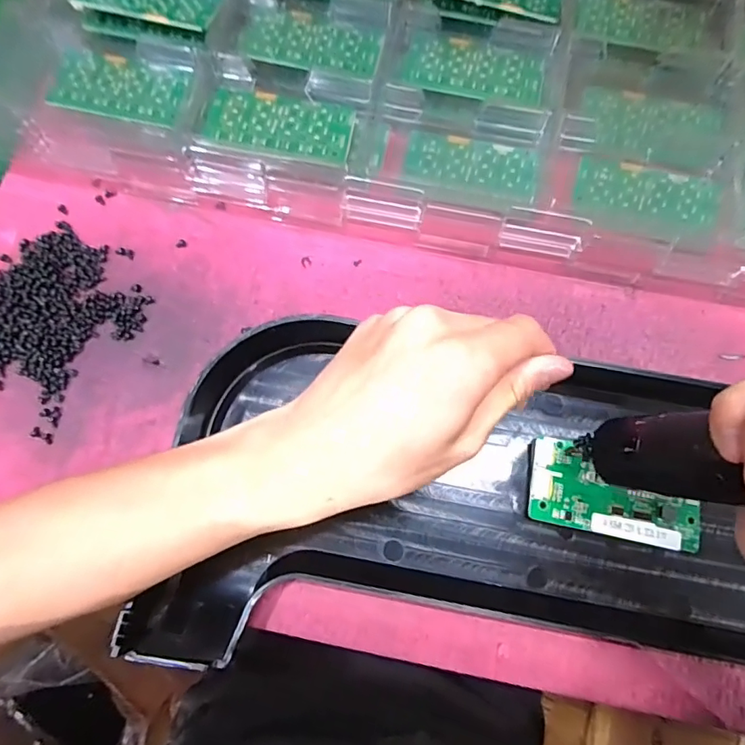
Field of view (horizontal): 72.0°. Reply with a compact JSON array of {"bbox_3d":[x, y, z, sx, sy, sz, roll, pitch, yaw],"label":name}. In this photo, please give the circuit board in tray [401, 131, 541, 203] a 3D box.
[{"bbox_3d":[0.067,-0.141,0.348,0.089,0.004,0.039,13,76,3],"label":"circuit board in tray"}]

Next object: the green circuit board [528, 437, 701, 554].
[{"bbox_3d":[0.137,0.070,0.292,0.093,0.009,0.046,12,76,2],"label":"green circuit board"}]

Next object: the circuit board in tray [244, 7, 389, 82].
[{"bbox_3d":[-0.041,-0.230,0.356,0.094,0.005,0.046,11,76,2],"label":"circuit board in tray"}]

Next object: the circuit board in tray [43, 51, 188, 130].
[{"bbox_3d":[-0.172,-0.195,0.349,0.090,0.009,0.051,11,76,2],"label":"circuit board in tray"}]

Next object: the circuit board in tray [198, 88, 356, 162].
[{"bbox_3d":[-0.060,-0.163,0.337,0.094,0.004,0.046,9,72,1],"label":"circuit board in tray"}]

